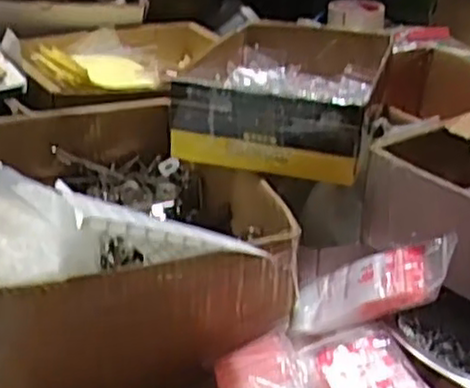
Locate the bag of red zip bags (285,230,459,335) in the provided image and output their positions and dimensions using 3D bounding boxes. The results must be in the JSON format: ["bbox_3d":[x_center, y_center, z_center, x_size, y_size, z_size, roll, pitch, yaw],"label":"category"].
[{"bbox_3d":[0.107,0.073,0.576,0.136,0.020,0.061,-24,22,15],"label":"bag of red zip bags"}]

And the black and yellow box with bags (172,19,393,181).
[{"bbox_3d":[0.059,-0.111,0.775,0.184,0.071,0.285,10,27,13],"label":"black and yellow box with bags"}]

